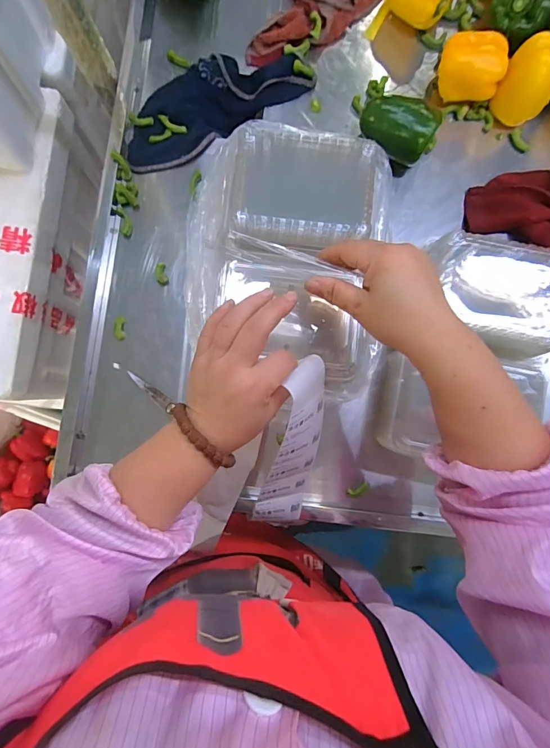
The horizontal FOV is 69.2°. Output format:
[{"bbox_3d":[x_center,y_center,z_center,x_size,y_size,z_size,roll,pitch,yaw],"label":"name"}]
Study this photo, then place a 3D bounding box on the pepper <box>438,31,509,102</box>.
[{"bbox_3d":[0.265,-0.417,0.547,0.081,0.069,0.071,6,86,-3],"label":"pepper"}]

